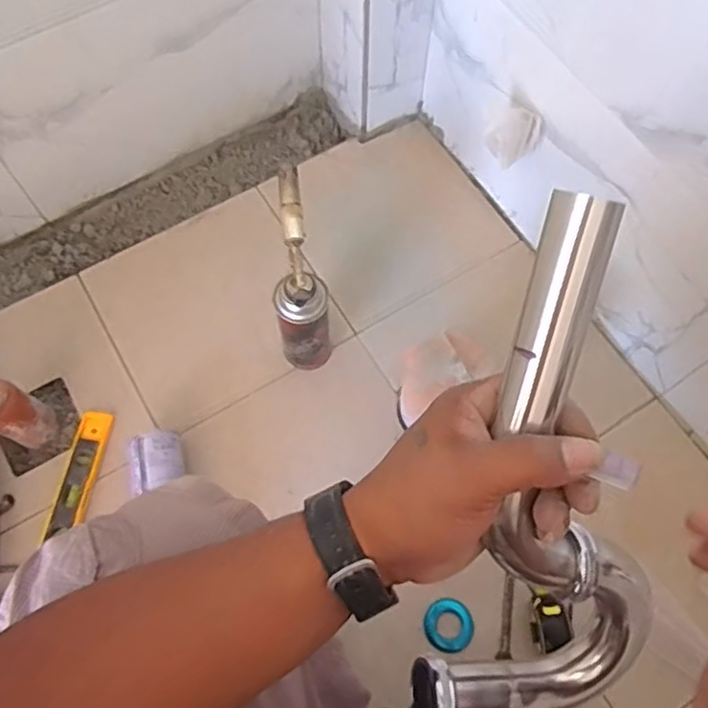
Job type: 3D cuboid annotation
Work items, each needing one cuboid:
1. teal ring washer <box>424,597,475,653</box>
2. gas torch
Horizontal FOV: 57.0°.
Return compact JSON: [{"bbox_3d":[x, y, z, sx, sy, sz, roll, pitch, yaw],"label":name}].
[{"bbox_3d":[0.115,0.329,0.790,0.059,0.006,0.059,0,67,-1],"label":"teal ring washer"},{"bbox_3d":[-0.068,-0.092,0.822,0.067,0.253,0.135,-7,67,-4],"label":"gas torch"}]

